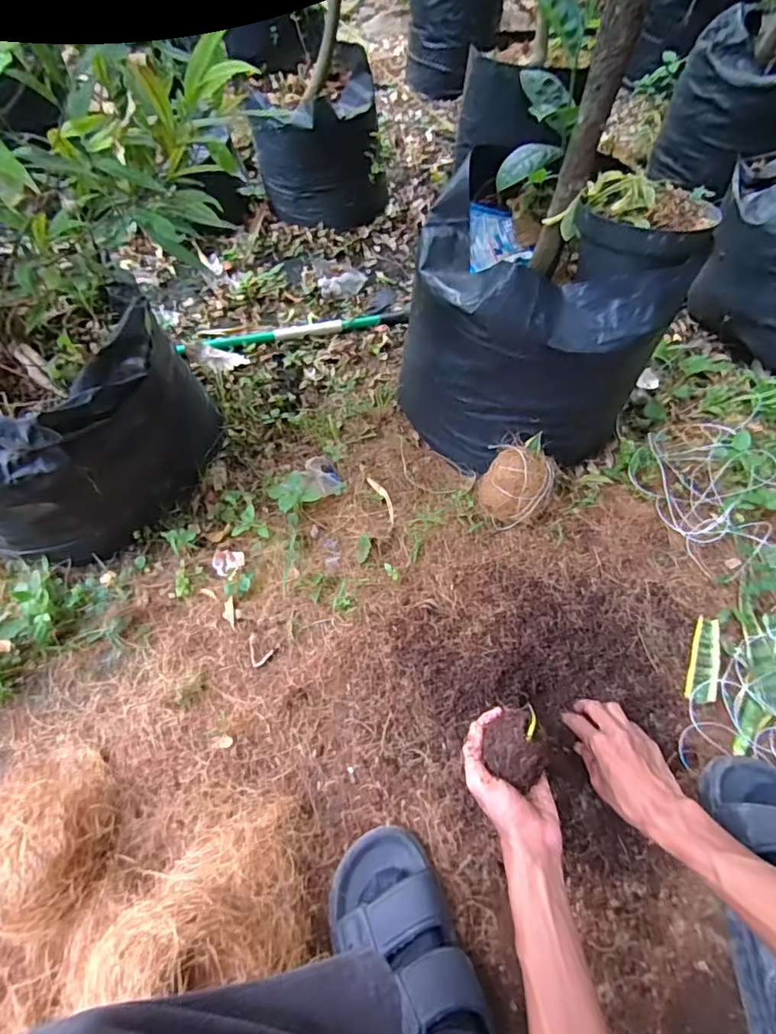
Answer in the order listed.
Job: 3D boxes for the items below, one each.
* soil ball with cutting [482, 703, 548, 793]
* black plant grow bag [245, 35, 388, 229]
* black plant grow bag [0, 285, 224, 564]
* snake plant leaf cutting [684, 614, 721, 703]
[{"bbox_3d":[0.109,0.195,0.445,0.049,0.050,0.057,-19,58,-8],"label":"soil ball with cutting"},{"bbox_3d":[-0.140,-0.780,1.115,0.261,0.239,0.219,-9,57,-1],"label":"black plant grow bag"},{"bbox_3d":[-0.452,-0.115,0.695,0.341,0.257,0.308,4,58,7],"label":"black plant grow bag"},{"bbox_3d":[0.376,0.168,0.620,0.030,0.006,0.104,12,57,29],"label":"snake plant leaf cutting"}]

